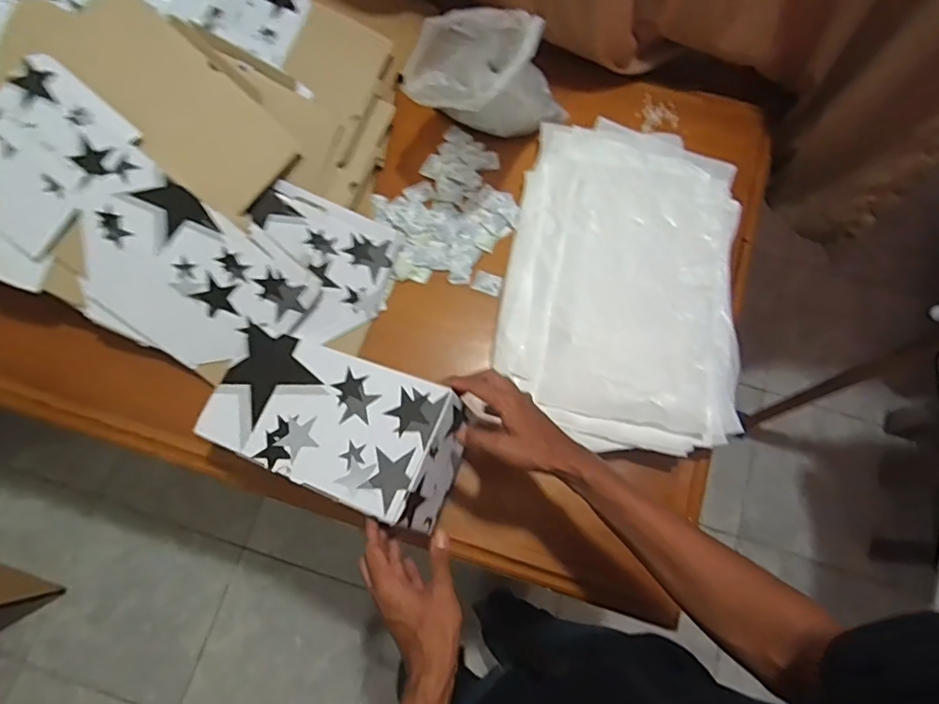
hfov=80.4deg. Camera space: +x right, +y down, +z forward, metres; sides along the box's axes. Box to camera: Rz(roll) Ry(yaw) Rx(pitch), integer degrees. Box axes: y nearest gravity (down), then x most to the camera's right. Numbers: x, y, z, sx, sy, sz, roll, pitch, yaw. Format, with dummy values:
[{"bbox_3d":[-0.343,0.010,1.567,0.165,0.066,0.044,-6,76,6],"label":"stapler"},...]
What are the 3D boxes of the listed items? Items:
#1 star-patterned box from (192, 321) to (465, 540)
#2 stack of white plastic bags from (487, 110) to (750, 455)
[{"bbox_3d":[-0.155,0.076,0.625,0.286,0.079,0.145,19,74,18],"label":"star-patterned box"},{"bbox_3d":[0.211,-0.101,0.778,0.312,0.057,0.466,7,75,0],"label":"stack of white plastic bags"}]

